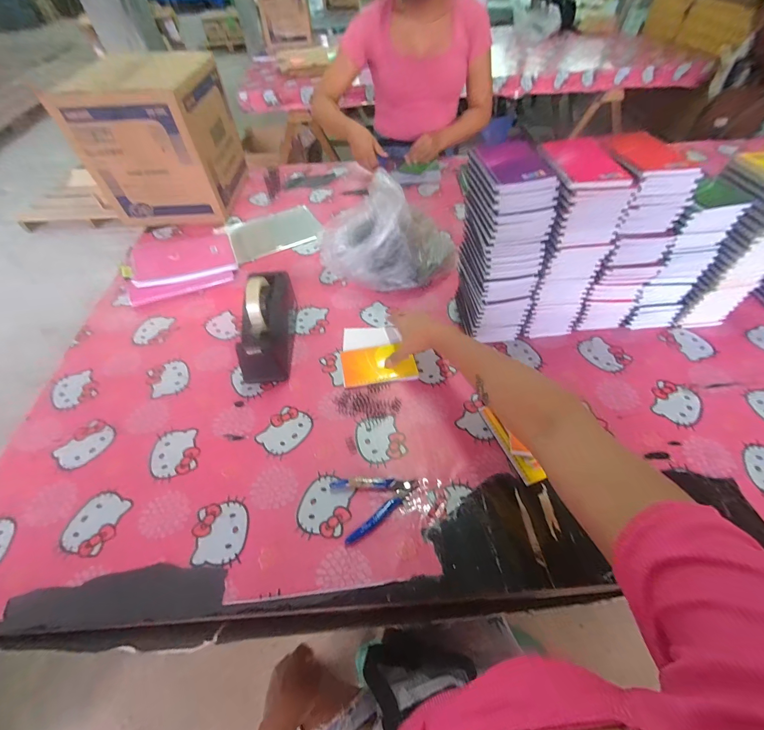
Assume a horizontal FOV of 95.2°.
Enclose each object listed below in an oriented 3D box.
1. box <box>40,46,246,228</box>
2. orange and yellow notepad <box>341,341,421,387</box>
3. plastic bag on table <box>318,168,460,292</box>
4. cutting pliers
[{"bbox_3d":[-0.566,-0.578,0.914,0.296,0.291,0.275,2,52,4],"label":"box"},{"bbox_3d":[-0.007,-0.003,0.645,0.134,0.009,0.084,-8,55,-2],"label":"orange and yellow notepad"},{"bbox_3d":[-0.003,-0.290,0.751,0.272,0.179,0.218,32,60,24],"label":"plastic bag on table"},{"bbox_3d":[-0.005,0.185,0.488,0.114,0.016,0.079,-16,54,-12],"label":"cutting pliers"}]

